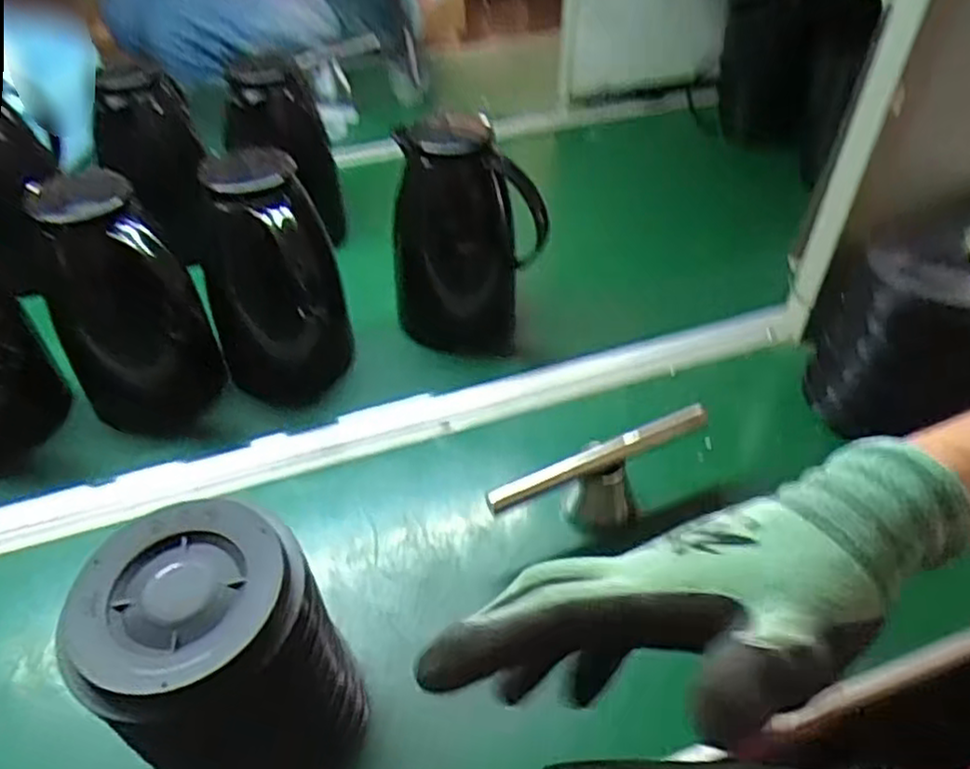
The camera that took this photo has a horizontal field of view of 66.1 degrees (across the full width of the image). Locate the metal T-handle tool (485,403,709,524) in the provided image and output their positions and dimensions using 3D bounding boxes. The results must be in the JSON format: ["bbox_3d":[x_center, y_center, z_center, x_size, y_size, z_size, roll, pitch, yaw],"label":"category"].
[{"bbox_3d":[0.098,0.081,0.613,0.204,0.074,0.045,-21,49,-21],"label":"metal T-handle tool"}]

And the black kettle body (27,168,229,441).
[{"bbox_3d":[-0.321,-0.065,0.666,0.111,0.223,0.116,-25,50,-24],"label":"black kettle body"}]

